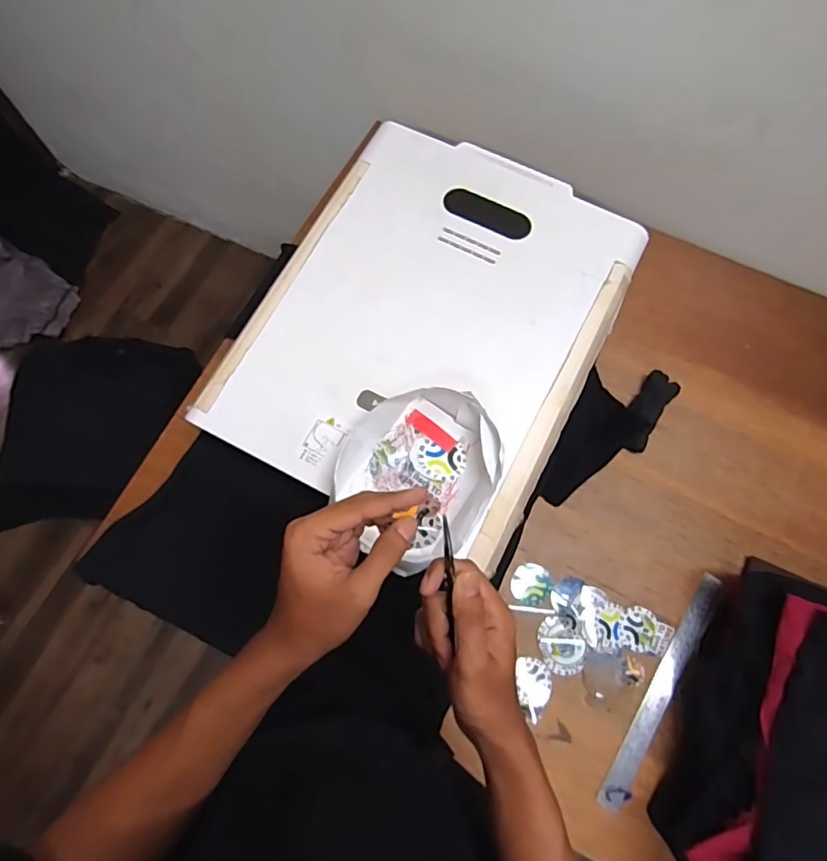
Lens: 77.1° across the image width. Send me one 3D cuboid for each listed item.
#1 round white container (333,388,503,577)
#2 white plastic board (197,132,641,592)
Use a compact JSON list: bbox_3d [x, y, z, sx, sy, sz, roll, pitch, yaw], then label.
[{"bbox_3d":[0.005,0.047,0.567,0.164,0.048,0.191,21,74,8],"label":"round white container"},{"bbox_3d":[0.023,-0.141,0.651,0.402,0.029,0.494,26,74,9],"label":"white plastic board"}]

